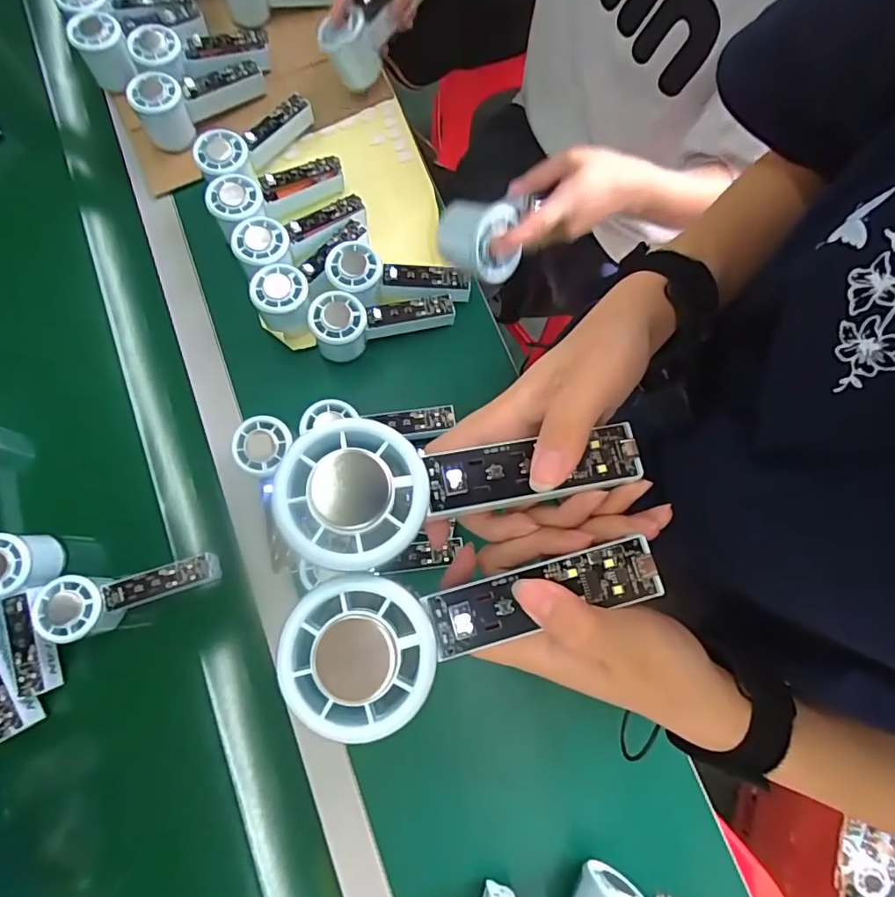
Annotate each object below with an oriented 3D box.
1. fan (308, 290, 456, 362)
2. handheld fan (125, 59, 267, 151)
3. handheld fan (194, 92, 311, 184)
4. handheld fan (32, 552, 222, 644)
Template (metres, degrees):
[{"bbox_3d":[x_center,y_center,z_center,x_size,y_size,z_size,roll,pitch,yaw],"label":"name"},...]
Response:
[{"bbox_3d":[-0.069,-0.141,0.554,0.146,0.049,0.054,-18,77,-4],"label":"fan"},{"bbox_3d":[-0.292,-0.416,0.610,0.147,0.054,0.057,-38,80,-8],"label":"handheld fan"},{"bbox_3d":[-0.216,-0.348,0.597,0.054,0.042,0.147,44,68,9],"label":"handheld fan"},{"bbox_3d":[-0.298,0.141,0.499,0.151,0.055,0.055,-11,77,-2],"label":"handheld fan"}]

